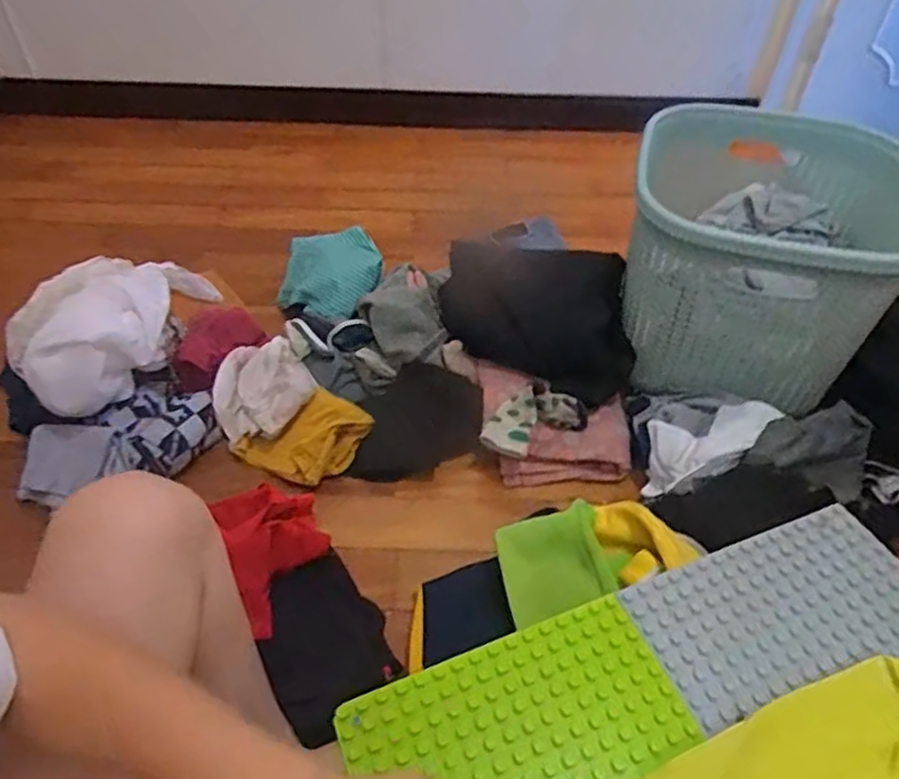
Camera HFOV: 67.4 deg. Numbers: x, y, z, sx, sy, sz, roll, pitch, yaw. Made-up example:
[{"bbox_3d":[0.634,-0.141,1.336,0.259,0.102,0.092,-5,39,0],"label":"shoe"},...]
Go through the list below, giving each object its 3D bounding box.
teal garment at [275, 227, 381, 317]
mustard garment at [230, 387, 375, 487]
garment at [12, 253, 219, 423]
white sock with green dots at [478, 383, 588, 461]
[{"bbox_3d":[-0.228,-0.224,1.282,0.198,0.089,0.201,-2,46,-4],"label":"teal garment"},{"bbox_3d":[-0.219,0.086,1.039,0.208,0.073,0.127,-17,49,-17],"label":"mustard garment"},{"bbox_3d":[-0.514,-0.112,1.073,0.152,0.146,0.336,32,53,26],"label":"garment"},{"bbox_3d":[0.126,0.045,1.030,0.168,0.071,0.086,-23,51,-22],"label":"white sock with green dots"}]

